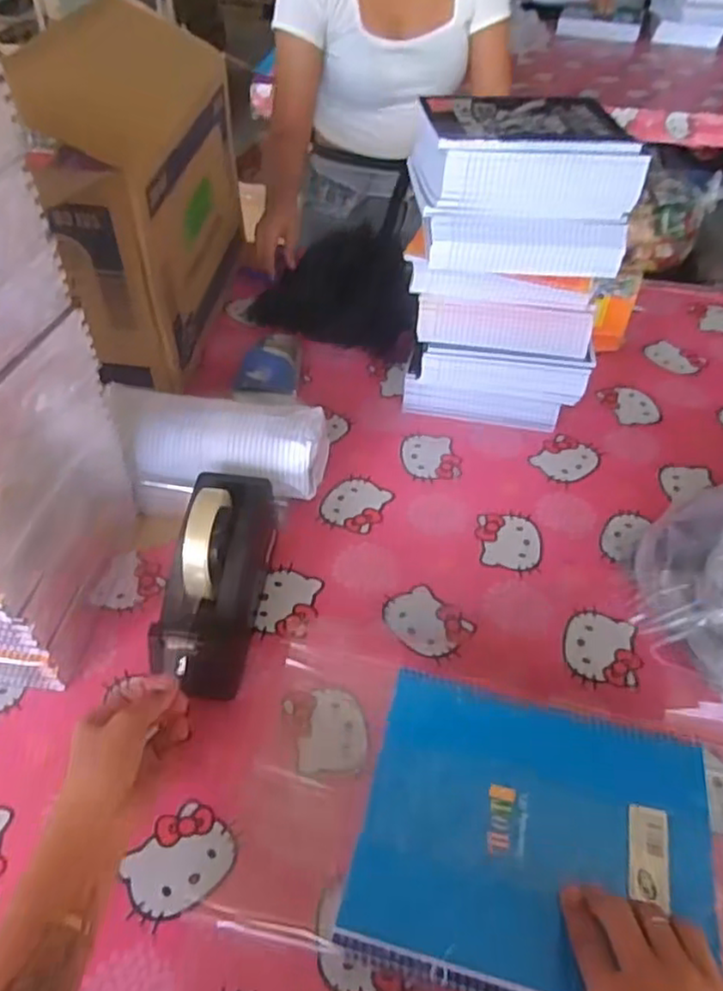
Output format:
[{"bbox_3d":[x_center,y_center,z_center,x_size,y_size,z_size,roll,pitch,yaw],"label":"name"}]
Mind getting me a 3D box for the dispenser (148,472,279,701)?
[{"bbox_3d":[-0.137,0.076,0.645,0.075,0.124,0.213,5,47,1],"label":"dispenser"}]

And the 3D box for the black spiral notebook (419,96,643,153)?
[{"bbox_3d":[0.172,-0.388,0.717,0.200,0.016,0.156,-3,47,-4],"label":"black spiral notebook"}]

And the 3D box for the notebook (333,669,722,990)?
[{"bbox_3d":[0.128,0.248,0.504,0.245,0.019,0.210,13,48,8],"label":"notebook"}]

